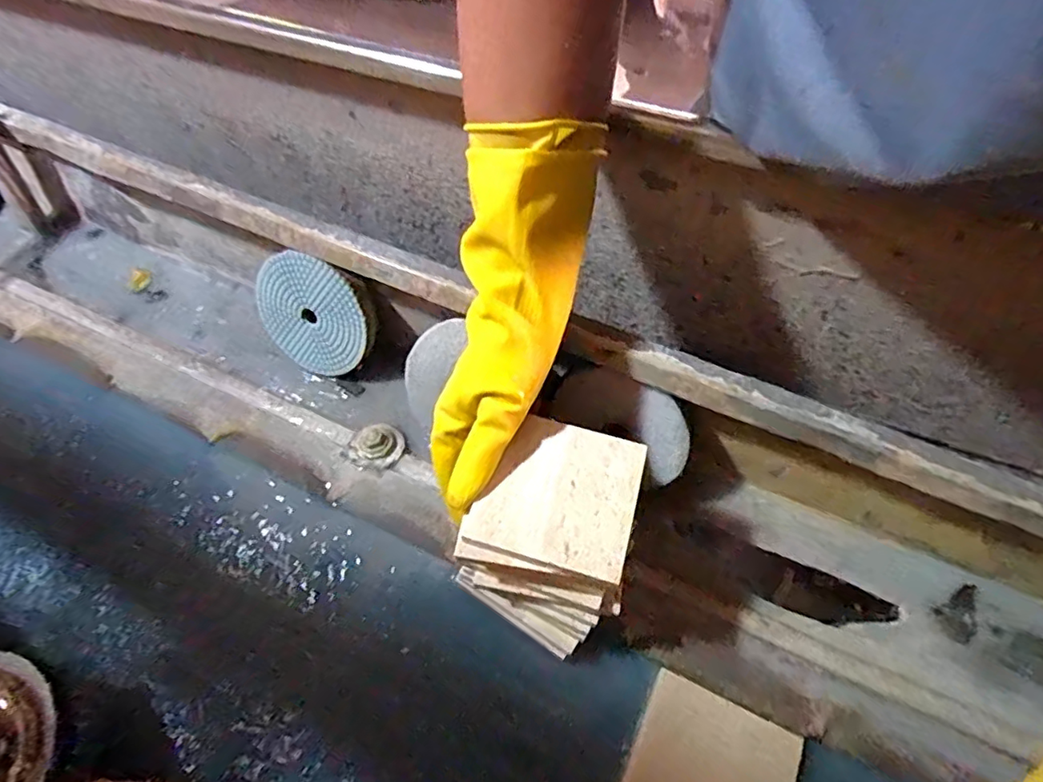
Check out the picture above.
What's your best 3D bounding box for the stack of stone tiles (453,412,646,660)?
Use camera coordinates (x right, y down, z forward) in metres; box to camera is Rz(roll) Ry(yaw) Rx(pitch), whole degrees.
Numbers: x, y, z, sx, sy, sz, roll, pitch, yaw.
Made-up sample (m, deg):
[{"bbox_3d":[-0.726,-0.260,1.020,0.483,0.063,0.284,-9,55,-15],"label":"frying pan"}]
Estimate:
[{"bbox_3d":[0.019,0.094,0.400,0.105,0.097,0.118,17,56,9],"label":"stack of stone tiles"}]

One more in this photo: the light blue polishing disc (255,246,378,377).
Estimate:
[{"bbox_3d":[-0.183,-0.071,0.516,0.110,0.110,0.018,40,36,-5],"label":"light blue polishing disc"}]

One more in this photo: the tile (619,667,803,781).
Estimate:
[{"bbox_3d":[0.122,0.252,0.378,0.098,0.007,0.098,22,61,15],"label":"tile"}]

